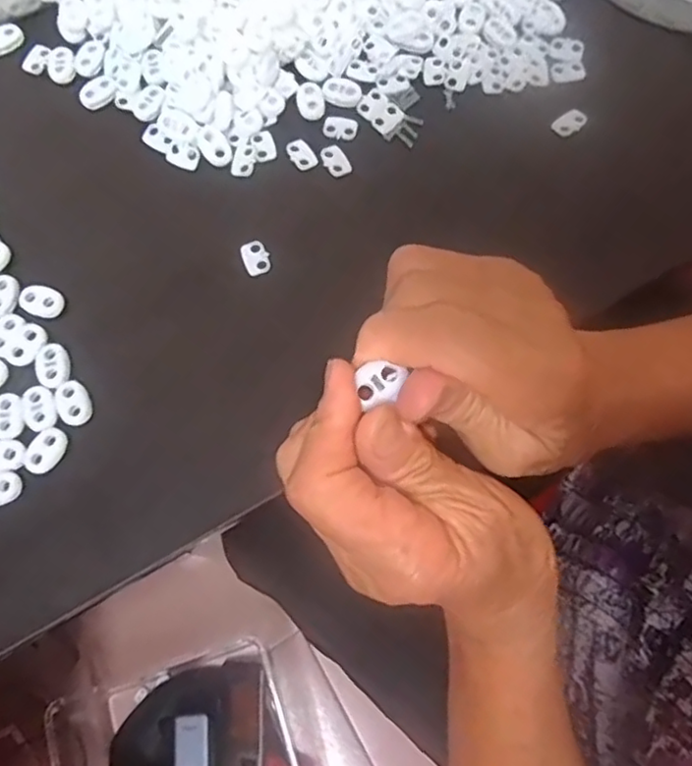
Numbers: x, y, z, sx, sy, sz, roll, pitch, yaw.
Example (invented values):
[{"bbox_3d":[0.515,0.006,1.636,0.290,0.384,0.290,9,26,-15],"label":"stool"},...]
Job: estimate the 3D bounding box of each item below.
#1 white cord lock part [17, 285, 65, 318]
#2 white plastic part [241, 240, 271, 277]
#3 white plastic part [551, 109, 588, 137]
[{"bbox_3d":[-0.156,-0.042,0.316,0.023,0.004,0.015,22,76,6],"label":"white cord lock part"},{"bbox_3d":[-0.047,-0.066,0.324,0.013,0.004,0.019,-21,75,-5],"label":"white plastic part"},{"bbox_3d":[0.125,-0.145,0.345,0.016,0.006,0.012,-38,77,-9],"label":"white plastic part"}]

